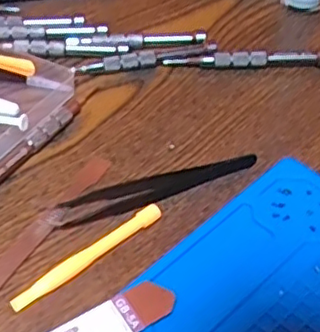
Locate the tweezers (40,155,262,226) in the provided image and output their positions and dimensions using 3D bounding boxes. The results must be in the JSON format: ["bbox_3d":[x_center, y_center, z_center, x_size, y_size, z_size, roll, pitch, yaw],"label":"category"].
[{"bbox_3d":[-0.003,0.011,0.331,0.113,0.005,0.017,-15,48,-15],"label":"tweezers"}]

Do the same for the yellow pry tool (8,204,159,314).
[{"bbox_3d":[-0.034,0.042,0.300,0.082,0.006,0.010,-31,54,-27],"label":"yellow pry tool"}]

